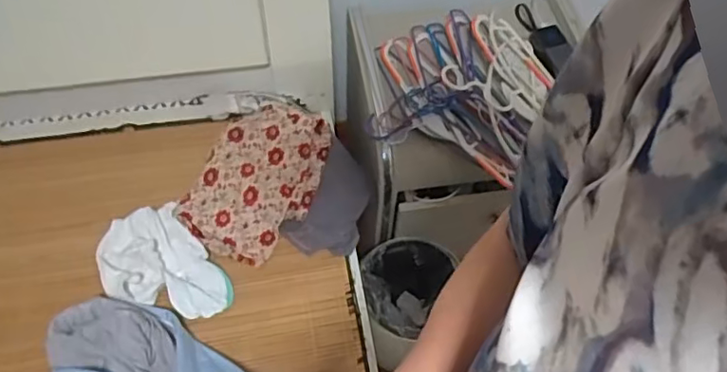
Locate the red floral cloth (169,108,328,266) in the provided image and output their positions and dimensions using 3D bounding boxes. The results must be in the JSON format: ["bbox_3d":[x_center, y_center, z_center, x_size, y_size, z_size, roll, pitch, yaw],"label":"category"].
[{"bbox_3d":[-0.185,-0.017,1.011,0.202,0.048,0.294,14,62,10],"label":"red floral cloth"}]

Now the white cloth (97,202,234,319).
[{"bbox_3d":[-0.338,0.131,0.941,0.156,0.025,0.241,-35,65,-16],"label":"white cloth"}]

